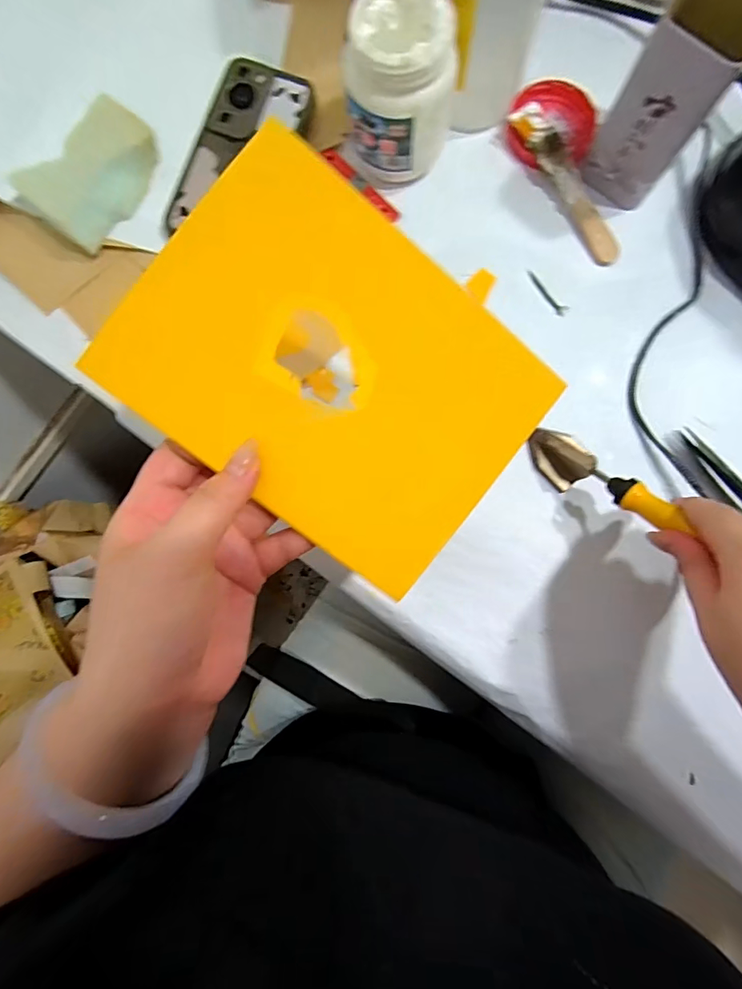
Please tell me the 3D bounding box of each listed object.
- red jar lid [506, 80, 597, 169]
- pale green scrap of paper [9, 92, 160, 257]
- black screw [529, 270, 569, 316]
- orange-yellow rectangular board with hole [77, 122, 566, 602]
[{"bbox_3d":[0.146,-0.298,0.370,0.069,0.018,0.076,19,84,4],"label":"red jar lid"},{"bbox_3d":[-0.213,-0.248,0.356,0.056,0.032,0.101,35,86,5],"label":"pale green scrap of paper"},{"bbox_3d":[0.139,-0.160,0.364,0.007,0.004,0.045,-38,85,-2],"label":"black screw"},{"bbox_3d":[-0.014,-0.058,0.228,0.190,0.005,0.147,39,91,-12],"label":"orange-yellow rectangular board with hole"}]

